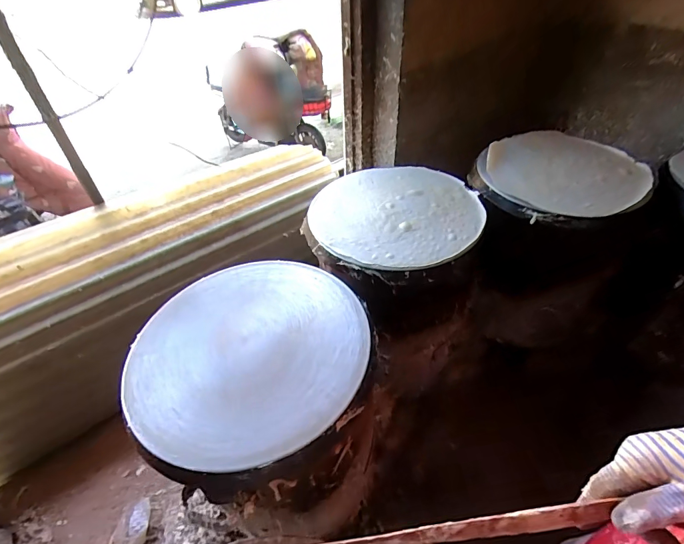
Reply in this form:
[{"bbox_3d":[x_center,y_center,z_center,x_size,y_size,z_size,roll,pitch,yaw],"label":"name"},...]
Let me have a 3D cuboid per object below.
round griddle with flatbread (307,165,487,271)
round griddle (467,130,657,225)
[{"bbox_3d":[0.112,-0.133,0.818,0.345,0.026,0.339,-1,44,1],"label":"round griddle with flatbread"},{"bbox_3d":[0.506,-0.227,0.892,0.349,0.042,0.361,33,54,31],"label":"round griddle"}]

